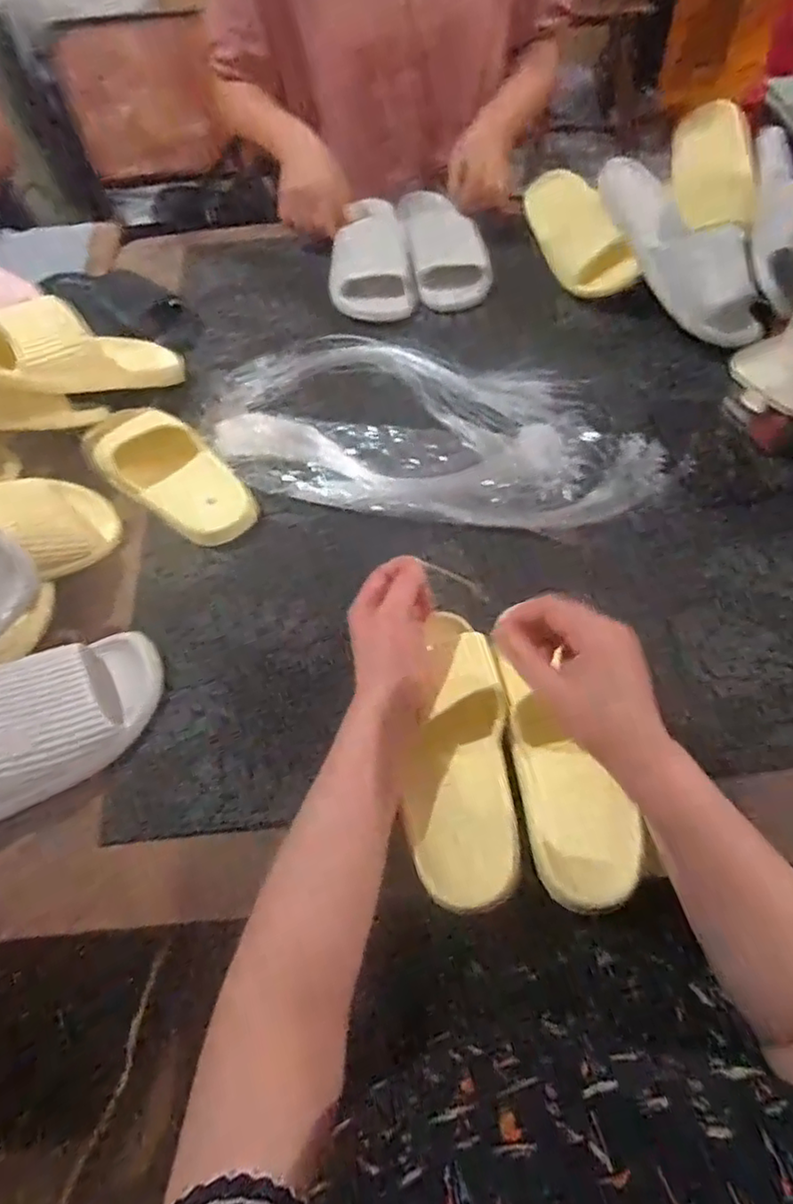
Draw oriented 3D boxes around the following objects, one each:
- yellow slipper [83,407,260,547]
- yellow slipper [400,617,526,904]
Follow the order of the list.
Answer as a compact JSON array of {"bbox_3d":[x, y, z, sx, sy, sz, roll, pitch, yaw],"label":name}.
[{"bbox_3d":[-0.252,-0.146,0.701,0.107,0.050,0.226,-39,64,-17],"label":"yellow slipper"},{"bbox_3d":[0.050,0.115,0.521,0.083,0.048,0.235,-1,65,4],"label":"yellow slipper"}]

